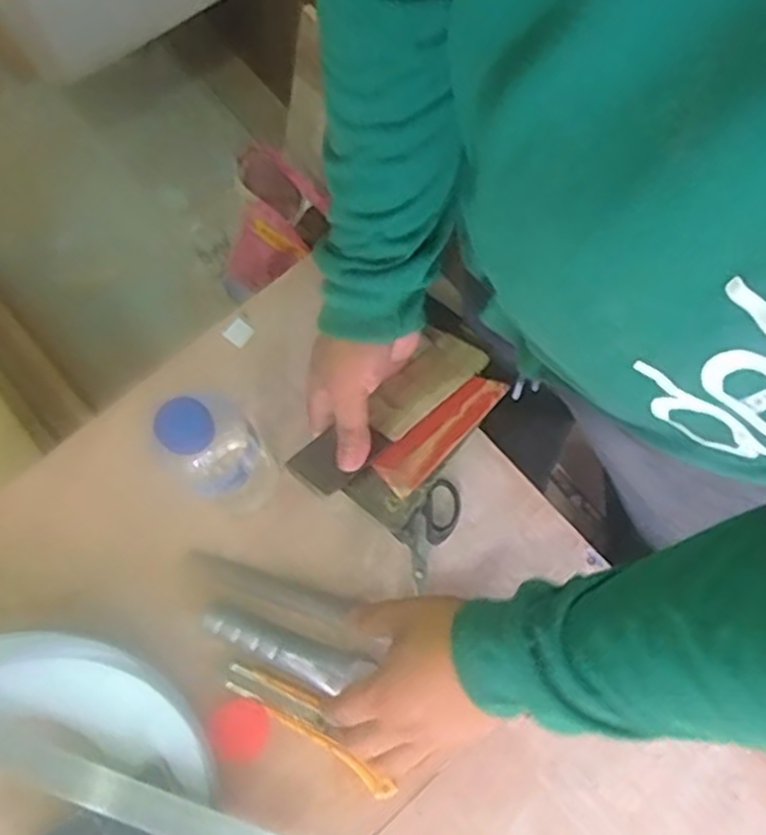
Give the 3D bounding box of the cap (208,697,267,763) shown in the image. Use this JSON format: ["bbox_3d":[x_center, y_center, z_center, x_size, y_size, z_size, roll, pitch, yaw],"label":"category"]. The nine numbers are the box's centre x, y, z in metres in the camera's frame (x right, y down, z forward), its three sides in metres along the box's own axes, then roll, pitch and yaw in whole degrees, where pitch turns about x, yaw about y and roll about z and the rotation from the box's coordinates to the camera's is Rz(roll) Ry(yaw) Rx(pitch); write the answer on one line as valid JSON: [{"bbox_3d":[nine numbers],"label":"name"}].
[{"bbox_3d":[-0.105,0.228,0.545,0.040,0.019,0.041,0,73,-1],"label":"cap"}]

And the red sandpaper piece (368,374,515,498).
[{"bbox_3d":[0.041,0.009,0.521,0.108,0.004,0.034,-42,55,-17],"label":"red sandpaper piece"}]

